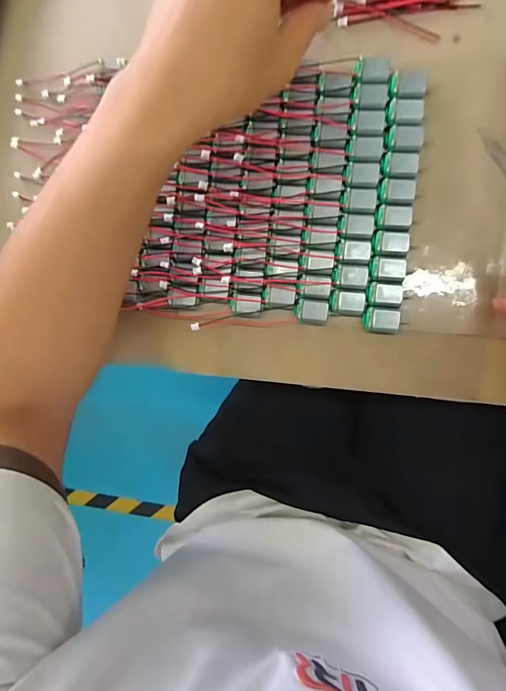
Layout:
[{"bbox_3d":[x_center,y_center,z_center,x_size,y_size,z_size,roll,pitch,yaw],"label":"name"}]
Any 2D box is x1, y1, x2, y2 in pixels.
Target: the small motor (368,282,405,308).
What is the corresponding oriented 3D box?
[{"bbox_3d":[0.102,-0.039,0.313,0.026,0.016,0.018,7,92,9],"label":"small motor"}]

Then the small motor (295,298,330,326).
[{"bbox_3d":[0.048,-0.026,0.324,0.026,0.014,0.019,6,92,9],"label":"small motor"}]

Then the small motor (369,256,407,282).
[{"bbox_3d":[0.104,-0.058,0.313,0.027,0.013,0.018,6,92,9],"label":"small motor"}]

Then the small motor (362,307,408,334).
[{"bbox_3d":[0.103,-0.019,0.314,0.033,0.017,0.019,6,92,9],"label":"small motor"}]

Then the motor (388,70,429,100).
[{"bbox_3d":[0.117,-0.194,0.304,0.027,0.015,0.019,8,92,9],"label":"motor"}]

